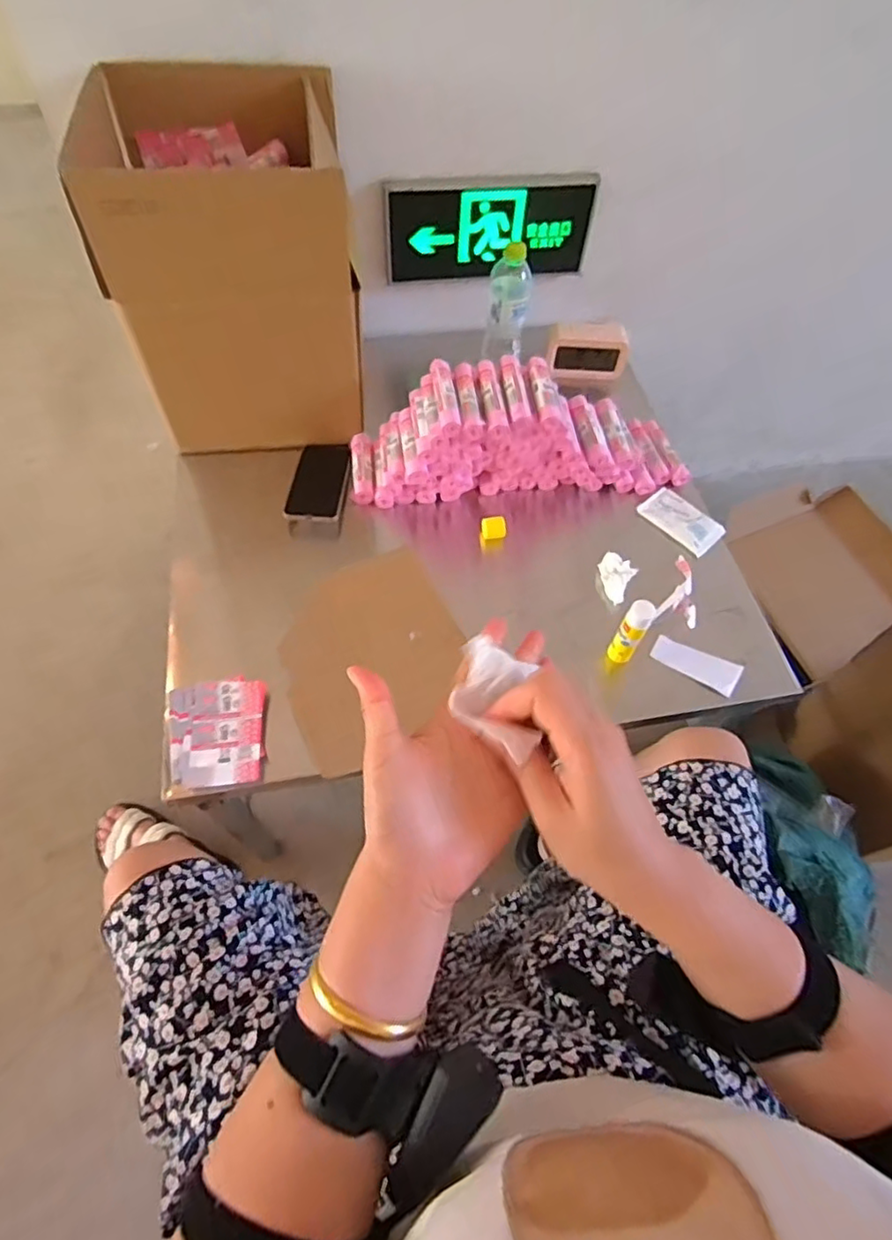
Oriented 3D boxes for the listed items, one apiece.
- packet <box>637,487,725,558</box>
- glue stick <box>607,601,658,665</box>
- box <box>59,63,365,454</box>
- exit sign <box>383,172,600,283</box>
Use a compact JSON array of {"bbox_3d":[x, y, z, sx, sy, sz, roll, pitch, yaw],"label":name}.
[{"bbox_3d":[0.357,-0.154,0.932,0.078,0.006,0.122,-32,65,-21],"label":"packet"},{"bbox_3d":[0.231,0.017,0.773,0.030,0.104,0.030,30,61,14],"label":"glue stick"},{"bbox_3d":[-0.289,-0.484,0.858,0.304,0.348,0.302,-8,59,-9],"label":"box"},{"bbox_3d":[0.073,-0.634,1.007,0.340,0.148,0.026,-9,59,-9],"label":"exit sign"}]

